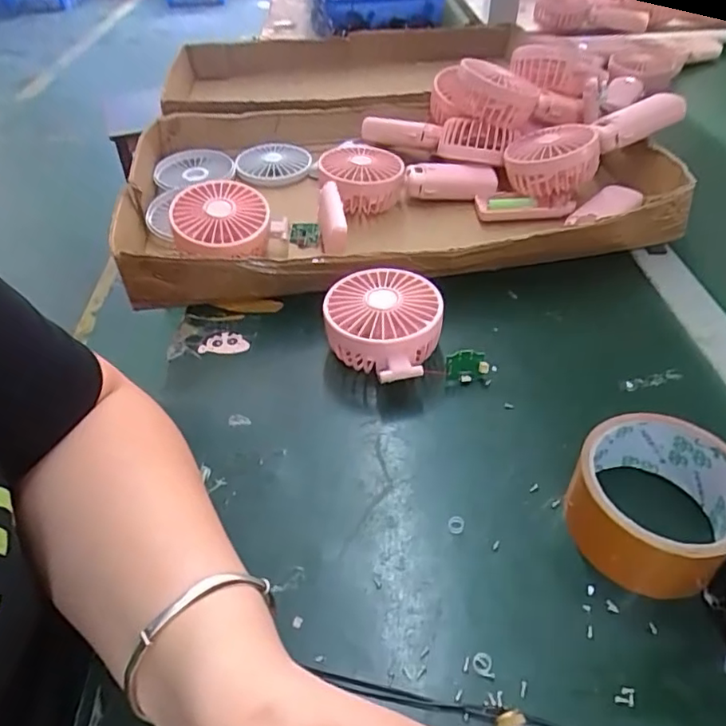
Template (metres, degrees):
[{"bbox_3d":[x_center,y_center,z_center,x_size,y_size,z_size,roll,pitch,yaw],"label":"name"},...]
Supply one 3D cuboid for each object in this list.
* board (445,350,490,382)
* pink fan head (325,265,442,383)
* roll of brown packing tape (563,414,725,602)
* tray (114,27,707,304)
[{"bbox_3d":[0.076,0.003,0.417,0.031,0.022,0.004,4,10,-10],"label":"board"},{"bbox_3d":[0.018,-0.026,0.434,0.087,0.052,0.083,-2,43,2],"label":"pink fan head"},{"bbox_3d":[0.161,0.075,0.317,0.090,0.048,0.089,-26,48,-22],"label":"roll of brown packing tape"},{"bbox_3d":[0.042,-0.206,0.586,0.529,0.114,0.338,-10,44,-6],"label":"tray"}]

